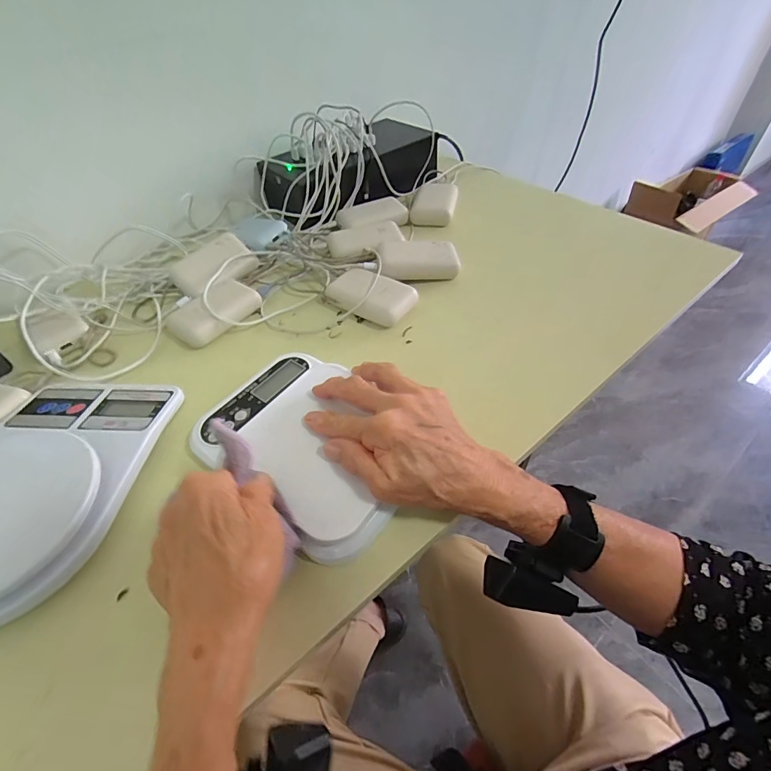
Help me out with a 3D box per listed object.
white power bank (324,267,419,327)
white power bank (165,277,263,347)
[{"bbox_3d":[-0.018,-0.107,0.481,0.104,0.026,0.058,26,56,25],"label":"white power bank"},{"bbox_3d":[-0.208,-0.091,0.486,0.070,0.027,0.102,31,58,28],"label":"white power bank"}]

